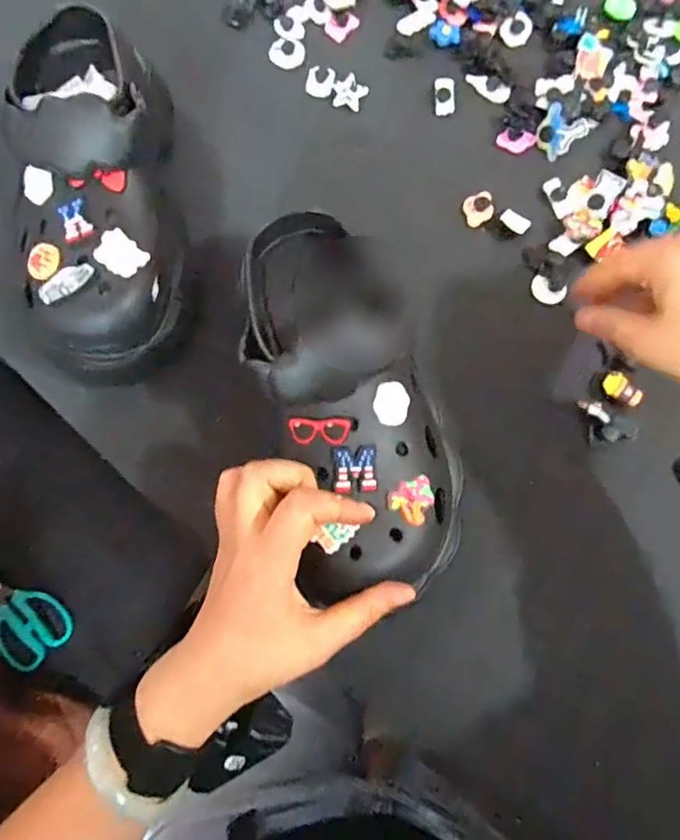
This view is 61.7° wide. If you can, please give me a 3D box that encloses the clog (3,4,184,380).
[{"bbox_3d":[-0.155,-0.156,0.370,0.101,0.111,0.250,-10,78,-1],"label":"clog"}]

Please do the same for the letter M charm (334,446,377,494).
[{"bbox_3d":[0.008,0.027,0.310,0.023,0.009,0.025,-3,92,-10],"label":"letter M charm"}]

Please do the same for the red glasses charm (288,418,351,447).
[{"bbox_3d":[-0.011,0.006,0.301,0.032,0.009,0.013,2,78,1],"label":"red glasses charm"}]

